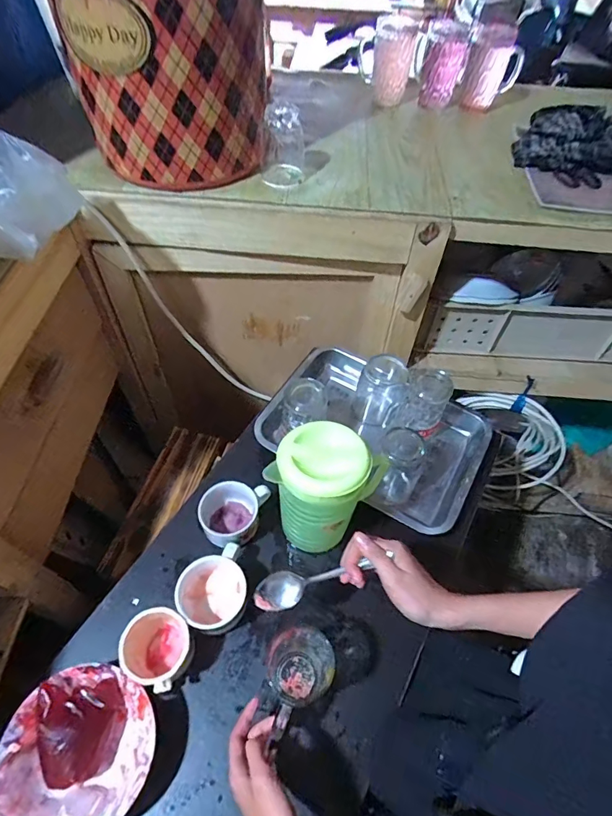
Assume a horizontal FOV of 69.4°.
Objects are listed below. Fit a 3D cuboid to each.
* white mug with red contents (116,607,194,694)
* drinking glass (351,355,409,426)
[{"bbox_3d":[-0.181,0.289,0.537,0.079,0.076,0.075,2,56,-2],"label":"white mug with red contents"},{"bbox_3d":[0.123,-0.025,0.767,0.077,0.128,0.070,2,56,-2],"label":"drinking glass"}]

